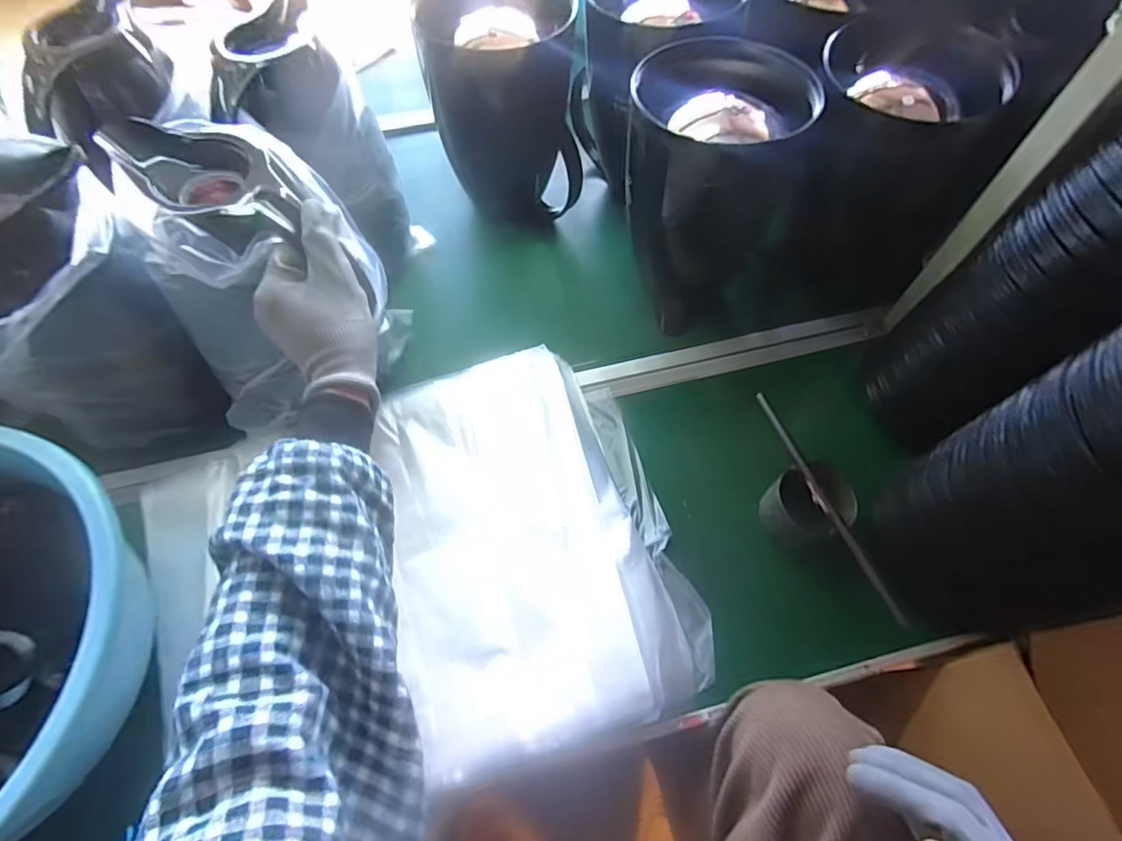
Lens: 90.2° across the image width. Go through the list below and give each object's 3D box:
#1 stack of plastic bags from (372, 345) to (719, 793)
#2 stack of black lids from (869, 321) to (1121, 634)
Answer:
[{"bbox_3d":[-0.031,0.103,0.552,0.265,0.037,0.378,-15,64,-9],"label":"stack of plastic bags"},{"bbox_3d":[0.390,0.047,0.418,0.168,0.263,0.148,-21,65,-11],"label":"stack of black lids"}]

